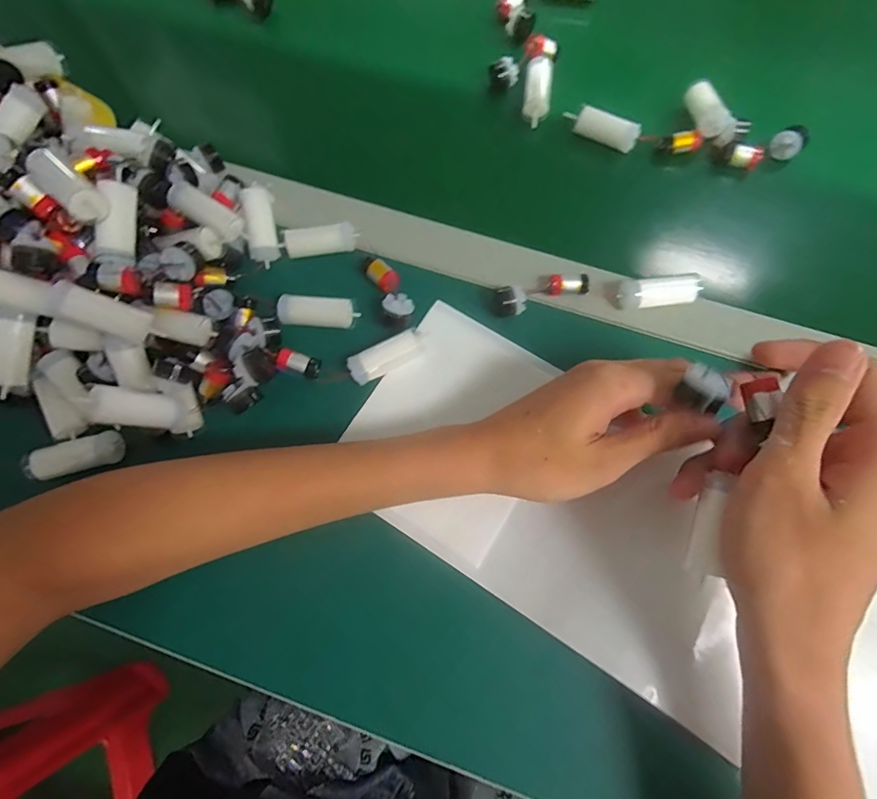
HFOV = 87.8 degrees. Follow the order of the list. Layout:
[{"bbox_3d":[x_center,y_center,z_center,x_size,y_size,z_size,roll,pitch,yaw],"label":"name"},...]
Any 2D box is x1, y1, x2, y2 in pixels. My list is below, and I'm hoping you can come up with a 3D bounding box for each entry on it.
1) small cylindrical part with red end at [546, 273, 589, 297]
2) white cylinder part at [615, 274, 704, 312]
[{"bbox_3d":[0.093,-0.082,0.326,0.027,0.010,0.014,3,74,1],"label":"small cylindrical part with red end"},{"bbox_3d":[0.154,-0.075,0.319,0.053,0.020,0.020,1,74,1],"label":"white cylinder part"}]

